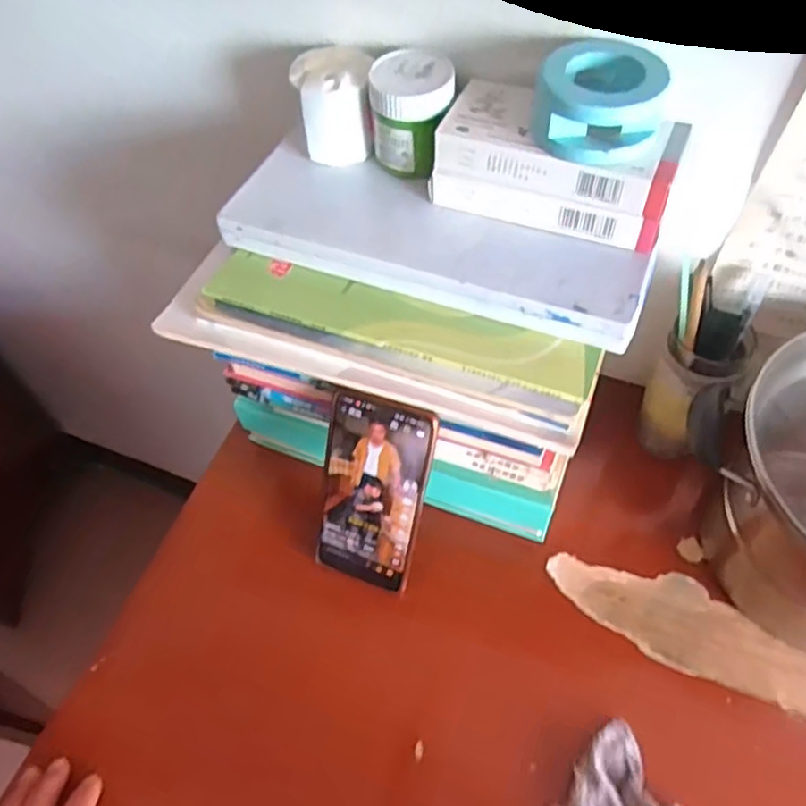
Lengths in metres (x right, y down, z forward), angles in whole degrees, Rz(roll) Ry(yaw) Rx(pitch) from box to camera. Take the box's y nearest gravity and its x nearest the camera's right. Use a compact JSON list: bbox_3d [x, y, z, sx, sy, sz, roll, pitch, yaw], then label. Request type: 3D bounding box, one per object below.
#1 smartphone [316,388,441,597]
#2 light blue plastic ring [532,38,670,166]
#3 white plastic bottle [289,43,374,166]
[{"bbox_3d":[-0.023,0.068,0.493,0.075,0.165,0.006,19,31,14],"label":"smartphone"},{"bbox_3d":[0.114,-0.176,0.392,0.071,0.040,0.061,13,57,10],"label":"light blue plastic ring"},{"bbox_3d":[-0.049,-0.212,0.479,0.055,0.061,0.054,0,56,2],"label":"white plastic bottle"}]

